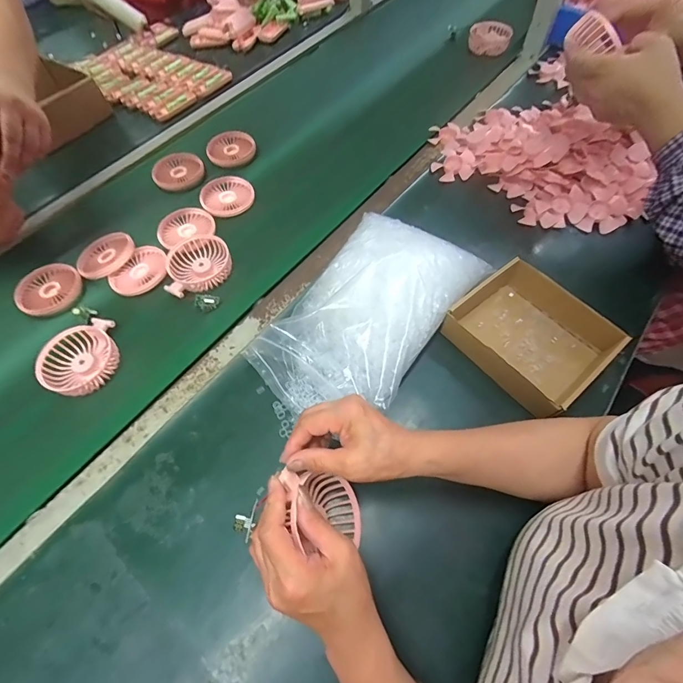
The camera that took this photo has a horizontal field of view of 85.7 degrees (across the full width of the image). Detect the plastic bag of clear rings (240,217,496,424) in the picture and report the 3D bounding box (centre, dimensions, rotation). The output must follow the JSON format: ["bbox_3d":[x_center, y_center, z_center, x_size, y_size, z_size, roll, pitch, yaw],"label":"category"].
[{"bbox_3d":[0.034,-0.035,0.448,0.164,0.086,0.277,32,67,17],"label":"plastic bag of clear rings"}]

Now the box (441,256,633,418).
[{"bbox_3d":[0.228,-0.005,0.449,0.140,0.049,0.168,-38,67,-17],"label":"box"}]

